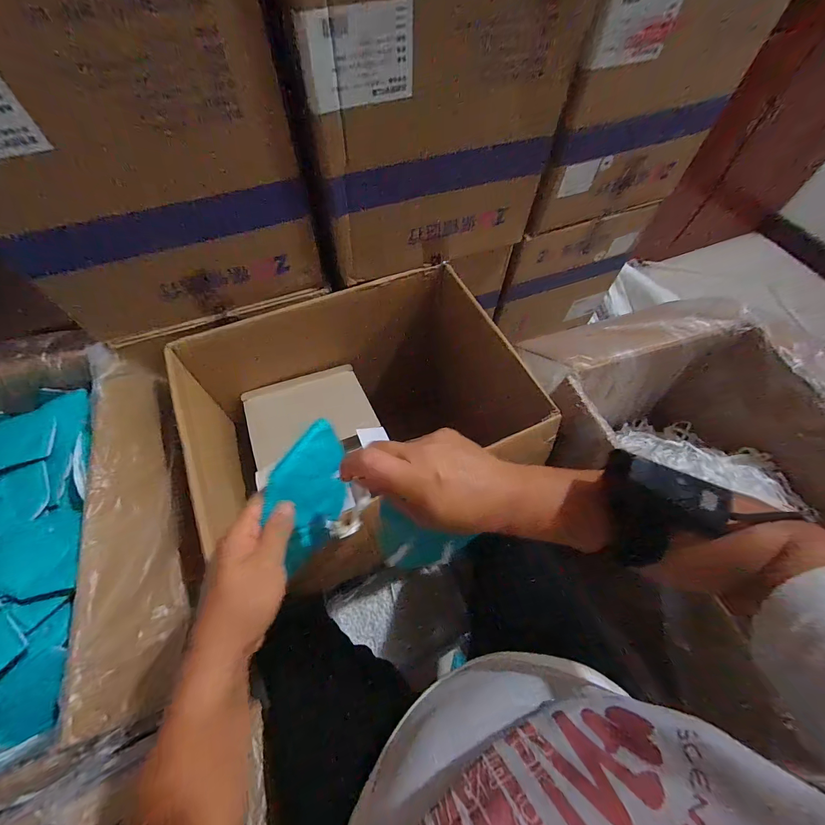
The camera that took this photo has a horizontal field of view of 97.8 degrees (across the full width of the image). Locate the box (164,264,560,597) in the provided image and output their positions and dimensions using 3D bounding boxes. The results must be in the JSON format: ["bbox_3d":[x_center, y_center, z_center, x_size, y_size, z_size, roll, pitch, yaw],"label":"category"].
[{"bbox_3d":[-0.092,0.025,0.733,0.567,0.286,0.466,-22,64,-14],"label":"box"}]

